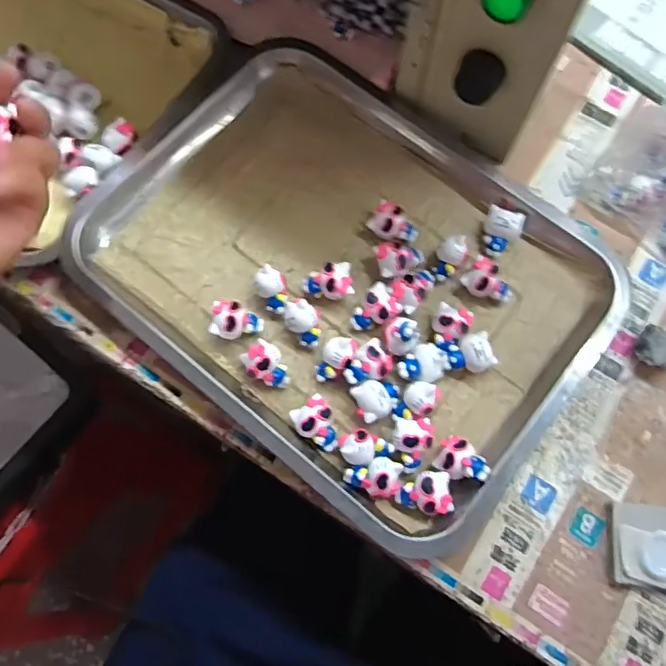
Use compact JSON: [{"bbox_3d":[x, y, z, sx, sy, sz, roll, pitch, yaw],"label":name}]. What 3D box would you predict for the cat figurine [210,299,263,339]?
[{"bbox_3d":[-0.068,-0.007,0.406,0.035,0.022,0.026,11,74,4],"label":"cat figurine"}]

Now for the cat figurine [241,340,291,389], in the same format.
[{"bbox_3d":[-0.045,0.024,0.391,0.025,0.022,0.033,-38,77,-10],"label":"cat figurine"}]

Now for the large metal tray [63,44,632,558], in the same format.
[{"bbox_3d":[0.009,-0.049,0.417,0.352,0.029,0.273,37,77,11],"label":"large metal tray"}]

